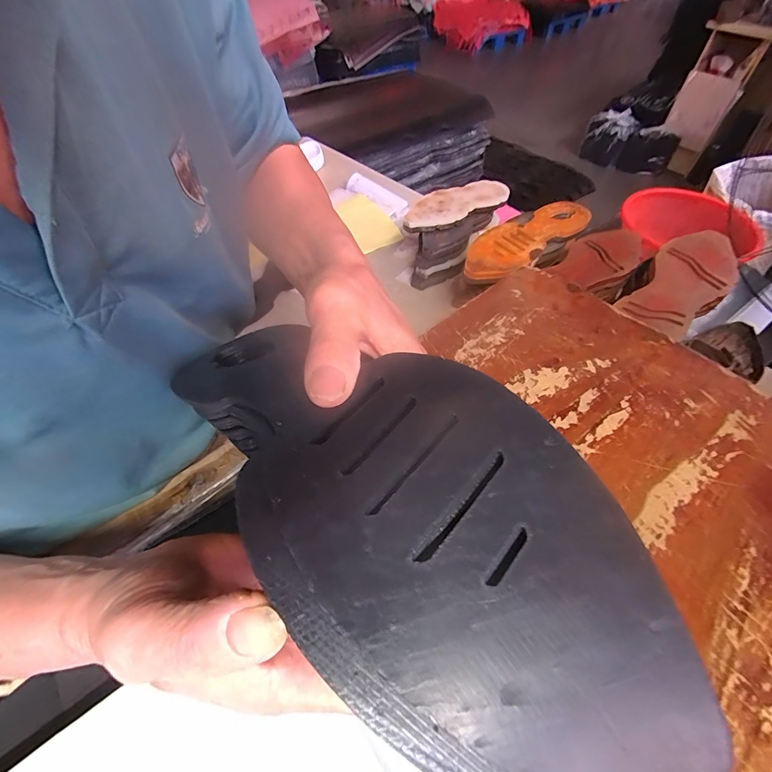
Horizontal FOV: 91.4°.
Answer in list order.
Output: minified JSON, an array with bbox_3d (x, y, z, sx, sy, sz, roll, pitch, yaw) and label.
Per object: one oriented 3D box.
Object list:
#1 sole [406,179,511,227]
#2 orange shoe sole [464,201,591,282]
[{"bbox_3d":[0.135,-0.372,0.757,0.236,0.016,0.102,-27,59,-17],"label":"sole"},{"bbox_3d":[0.239,-0.254,0.646,0.295,0.023,0.092,-37,62,-22],"label":"orange shoe sole"}]

